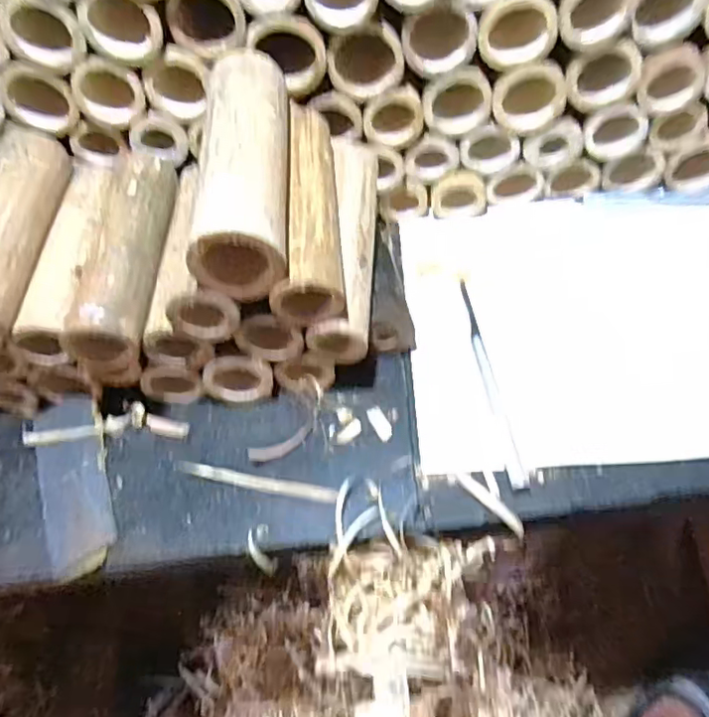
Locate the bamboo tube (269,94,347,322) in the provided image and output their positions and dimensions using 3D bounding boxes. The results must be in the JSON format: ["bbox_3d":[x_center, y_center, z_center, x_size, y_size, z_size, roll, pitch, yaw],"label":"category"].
[{"bbox_3d":[-0.034,-0.112,0.439,0.045,0.046,0.185,-4,58,1],"label":"bamboo tube"}]

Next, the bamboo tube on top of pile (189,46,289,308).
[{"bbox_3d":[-0.073,-0.130,0.407,0.057,0.054,0.185,-3,58,2],"label":"bamboo tube on top of pile"}]

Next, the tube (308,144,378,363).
[{"bbox_3d":[-0.003,-0.093,0.468,0.040,0.044,0.193,3,59,5],"label":"tube"}]

